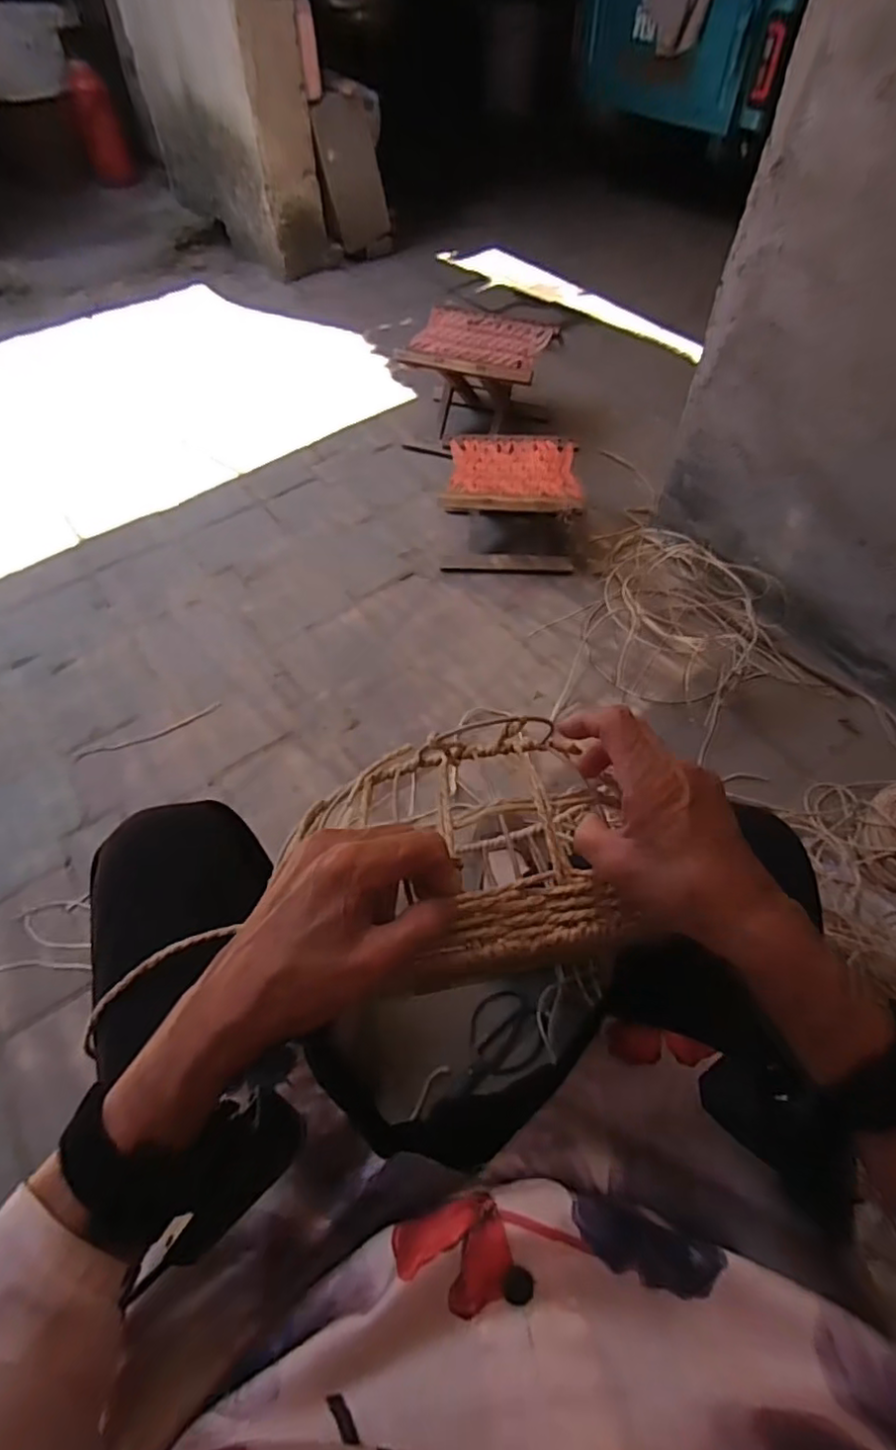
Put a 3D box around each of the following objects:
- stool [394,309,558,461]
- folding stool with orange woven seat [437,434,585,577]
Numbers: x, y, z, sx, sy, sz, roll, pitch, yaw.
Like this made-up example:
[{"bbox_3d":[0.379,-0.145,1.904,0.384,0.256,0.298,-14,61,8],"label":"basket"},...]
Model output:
[{"bbox_3d":[0.065,-0.830,1.574,0.335,0.245,0.320,18,58,12],"label":"stool"},{"bbox_3d":[0.132,-0.467,1.359,0.281,0.197,0.231,2,54,2],"label":"folding stool with orange woven seat"}]

